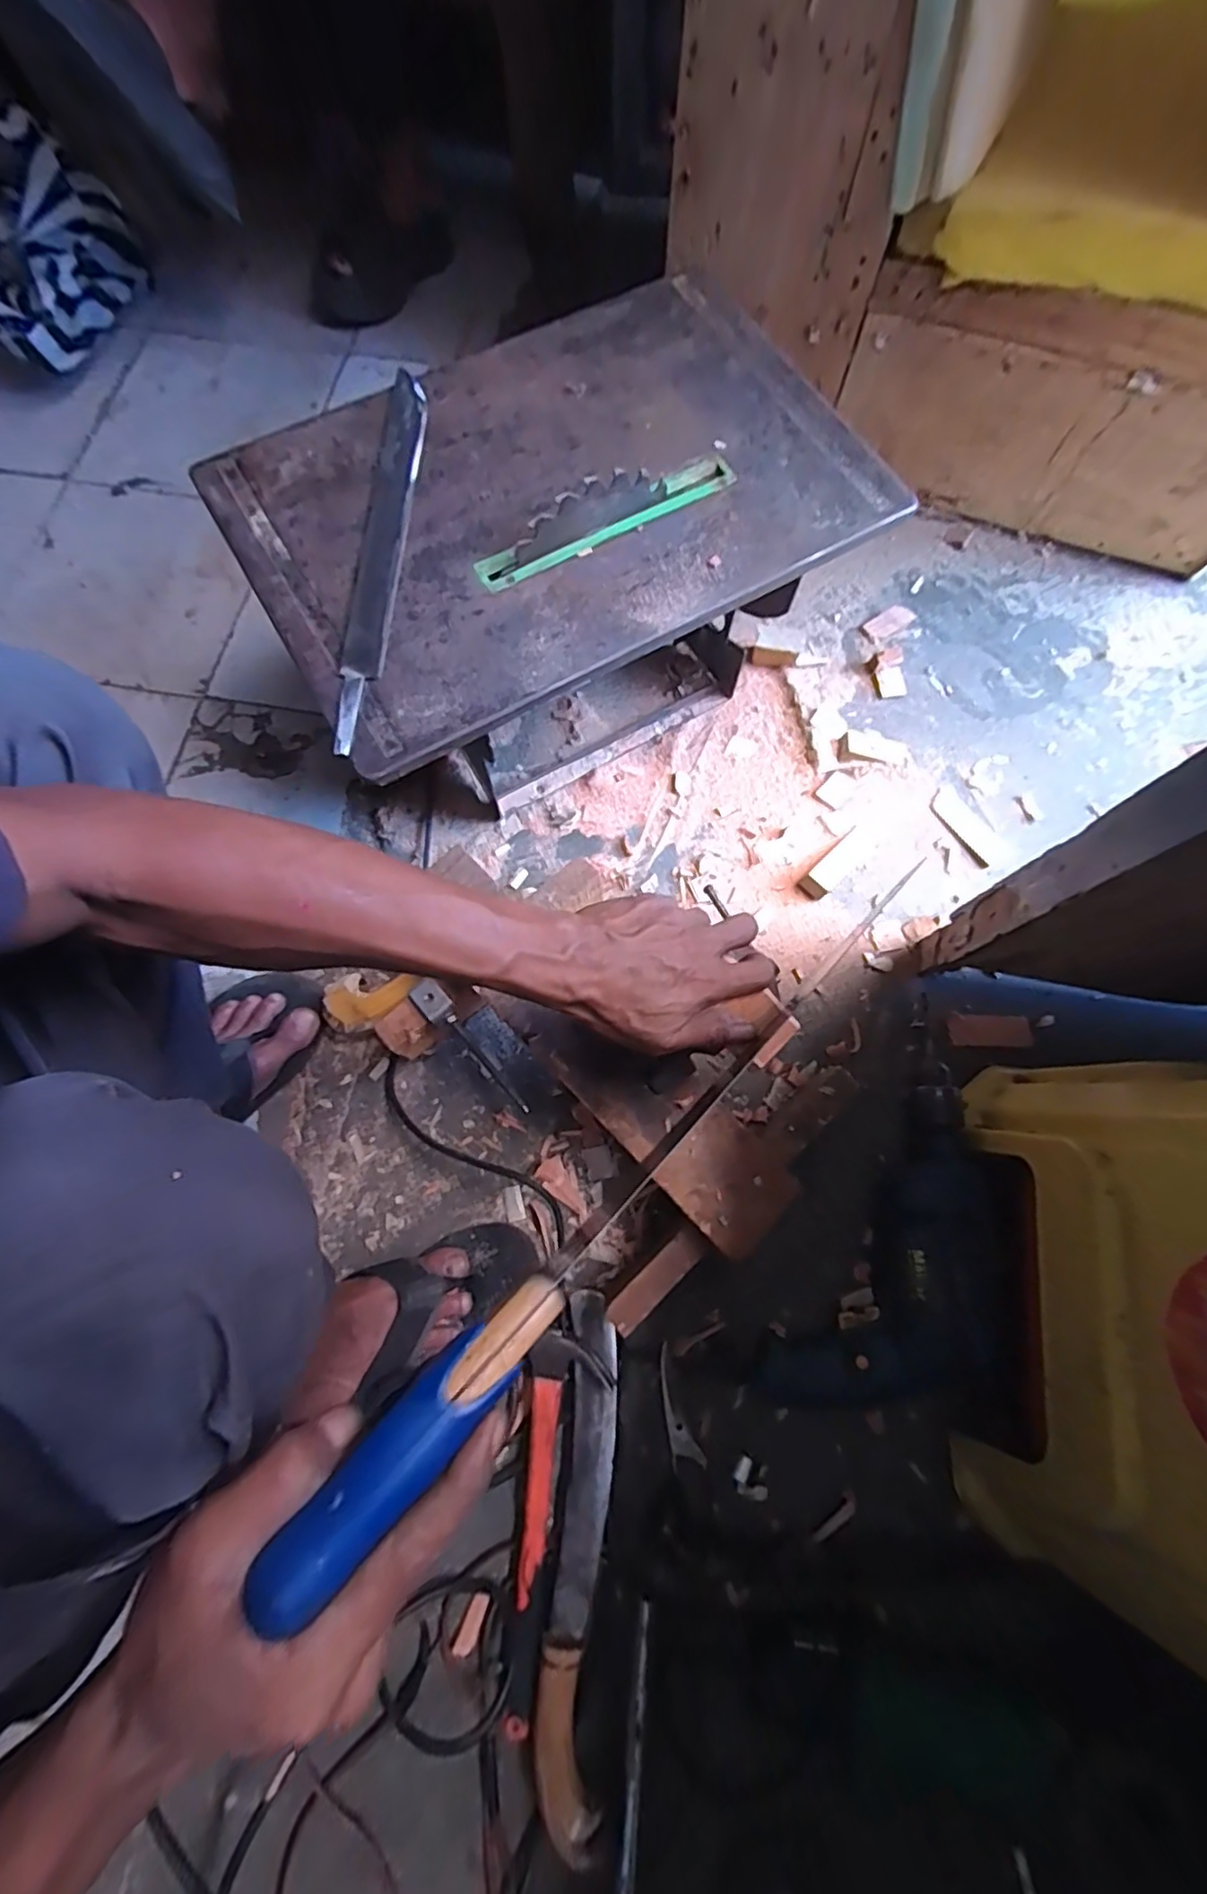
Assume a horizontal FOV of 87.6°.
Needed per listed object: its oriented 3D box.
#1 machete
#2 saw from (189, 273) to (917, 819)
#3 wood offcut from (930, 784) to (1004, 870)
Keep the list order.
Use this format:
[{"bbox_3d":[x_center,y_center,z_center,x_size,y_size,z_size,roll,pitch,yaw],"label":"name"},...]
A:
[{"bbox_3d":[-0.018,0.458,0.490,0.045,0.040,0.332,2,74,2],"label":"machete"},{"bbox_3d":[-0.040,-0.340,0.624,0.494,0.248,0.332,-29,75,-7],"label":"saw"},{"bbox_3d":[0.398,-0.133,0.691,0.038,0.004,0.097,-29,75,-7],"label":"wood offcut"}]

